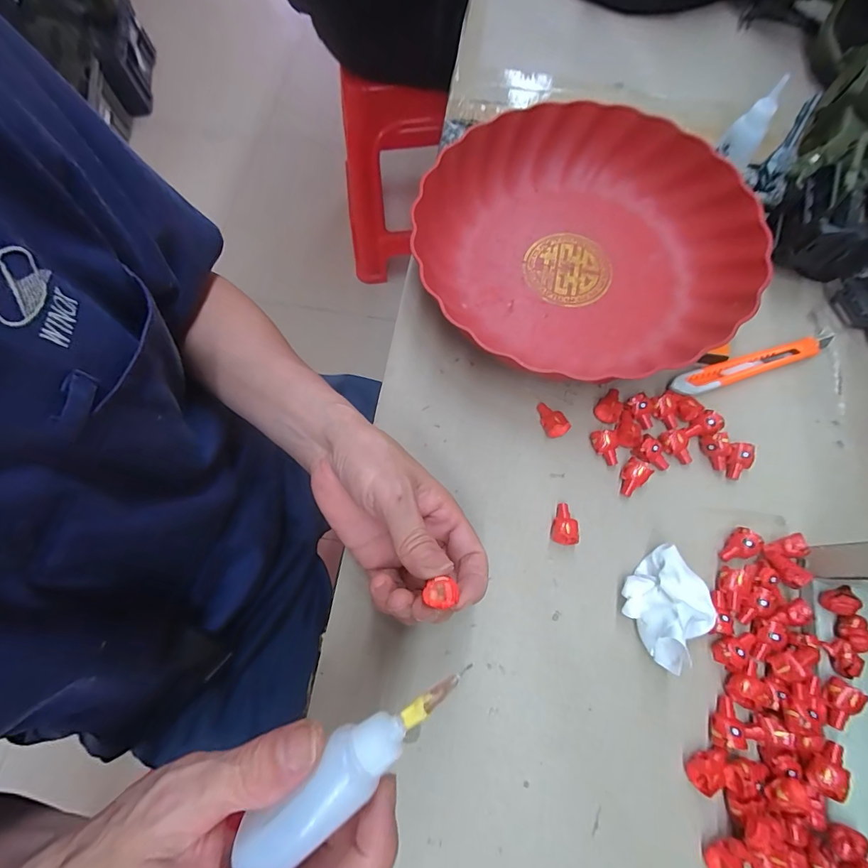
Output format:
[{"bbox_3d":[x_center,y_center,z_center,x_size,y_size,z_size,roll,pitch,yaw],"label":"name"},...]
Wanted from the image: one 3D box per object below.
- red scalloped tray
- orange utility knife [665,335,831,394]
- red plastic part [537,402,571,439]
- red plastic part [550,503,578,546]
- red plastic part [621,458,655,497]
[{"bbox_3d":[0.115,-0.152,0.329,0.241,0.049,0.206,20,73,7],"label":"red scalloped tray"},{"bbox_3d":[0.239,-0.052,0.315,0.132,0.009,0.016,-17,73,-5],"label":"orange utility knife"},{"bbox_3d":[0.083,-0.010,0.304,0.014,0.014,0.028,-37,75,-10],"label":"red plastic part"},{"bbox_3d":[0.087,0.060,0.281,0.016,0.013,0.026,9,72,4],"label":"red plastic part"},{"bbox_3d":[0.136,0.030,0.290,0.016,0.013,0.024,39,77,12],"label":"red plastic part"}]

